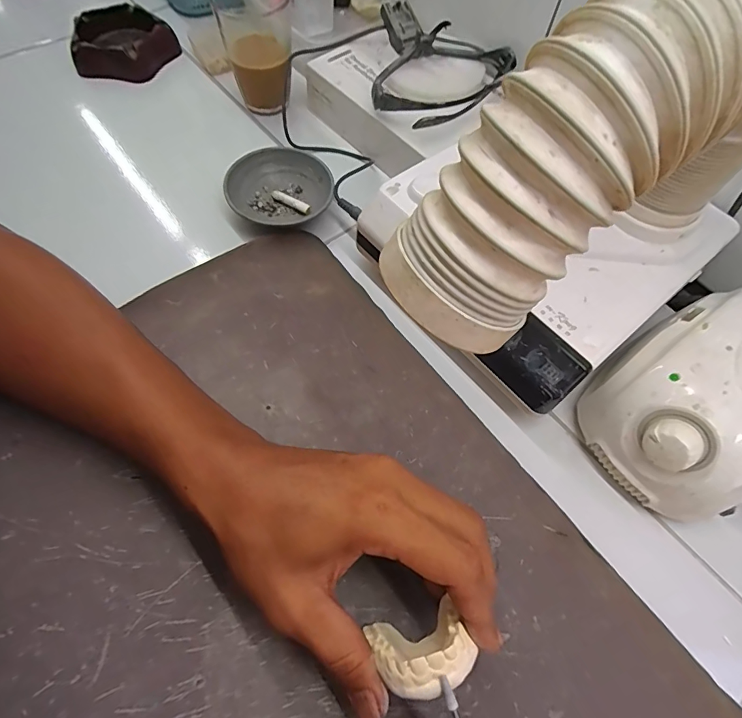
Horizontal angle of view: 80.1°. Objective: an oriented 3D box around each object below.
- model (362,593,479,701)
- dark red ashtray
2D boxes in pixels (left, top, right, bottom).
[{"bbox_3d":[0.025,0.140,0.215,0.047,0.035,0.021,-16,91,-4],"label":"model"},{"bbox_3d":[-0.269,-0.343,0.478,0.111,0.030,0.086,4,62,-1],"label":"dark red ashtray"}]

